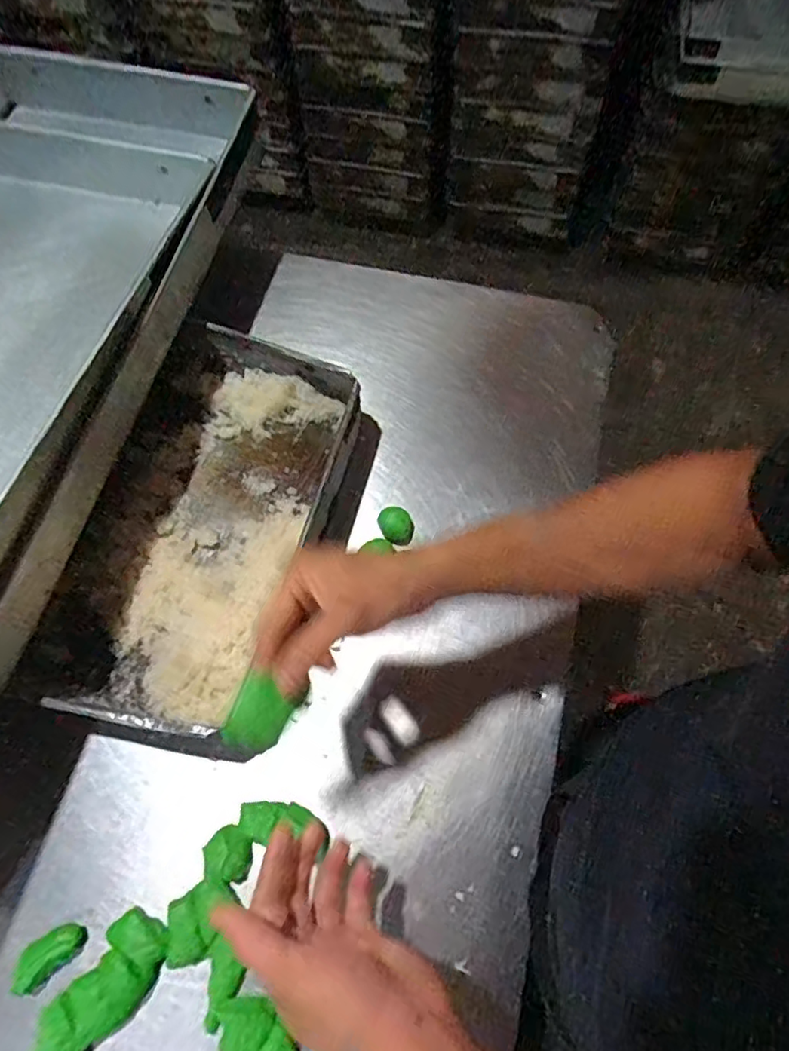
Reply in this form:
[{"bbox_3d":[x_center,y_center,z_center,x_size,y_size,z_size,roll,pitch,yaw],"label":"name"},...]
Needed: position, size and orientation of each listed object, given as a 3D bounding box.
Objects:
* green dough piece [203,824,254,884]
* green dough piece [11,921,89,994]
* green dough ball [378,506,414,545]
[{"bbox_3d":[-0.134,0.263,0.475,0.039,0.019,0.039,-1,67,1],"label":"green dough piece"},{"bbox_3d":[-0.266,0.329,0.455,0.054,0.019,0.029,-42,72,-15],"label":"green dough piece"},{"bbox_3d":[0.002,0.001,0.585,0.030,0.024,0.039,-28,69,-10],"label":"green dough ball"}]

